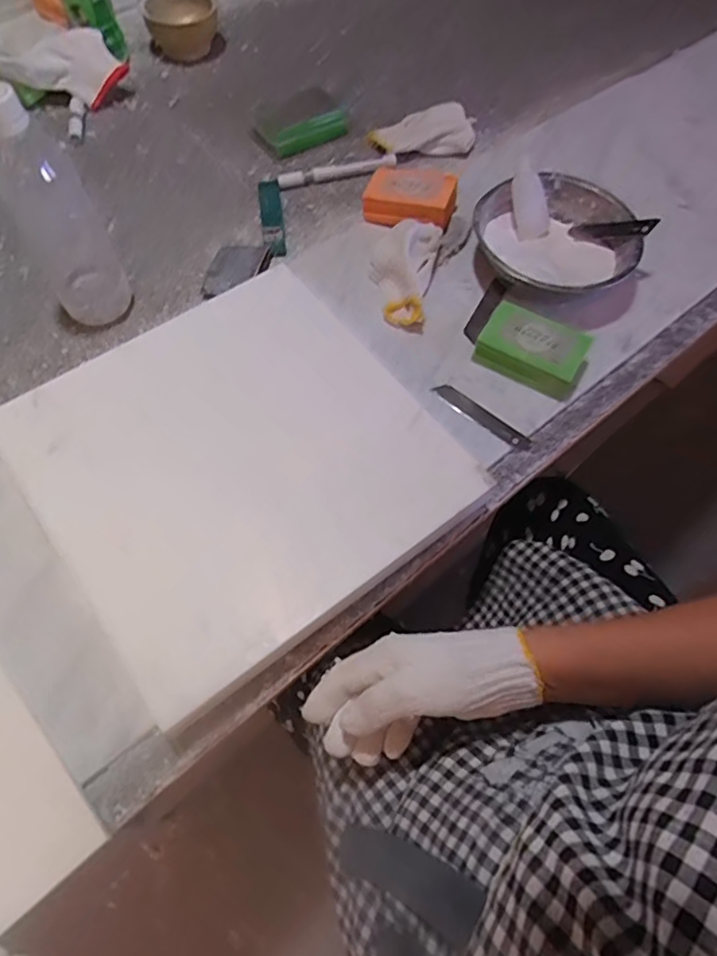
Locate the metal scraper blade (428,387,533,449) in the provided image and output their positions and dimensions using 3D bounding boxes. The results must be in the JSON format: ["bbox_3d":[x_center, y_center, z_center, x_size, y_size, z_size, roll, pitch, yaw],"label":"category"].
[{"bbox_3d":[0.114,-0.057,0.551,0.100,0.006,0.017,35,80,13],"label":"metal scraper blade"}]

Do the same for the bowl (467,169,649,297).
[{"bbox_3d":[0.198,-0.234,0.616,0.158,0.070,0.144,1,62,-2],"label":"bowl"}]

